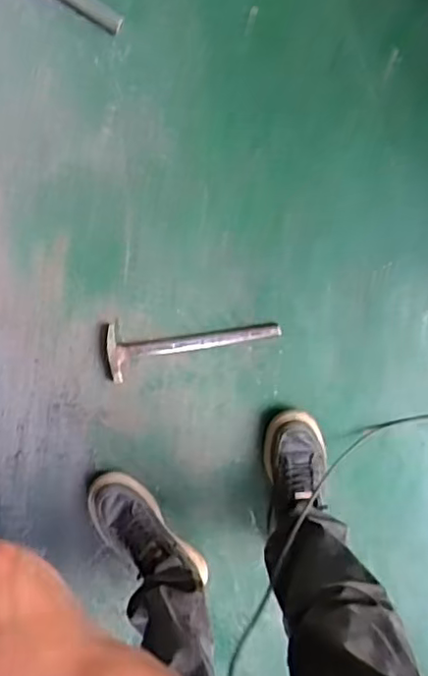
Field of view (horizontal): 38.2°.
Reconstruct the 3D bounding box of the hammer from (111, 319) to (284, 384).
[{"bbox_3d":[-0.034,0.014,1.082,0.297,0.029,0.095,-5,96,-7],"label":"hammer"}]

